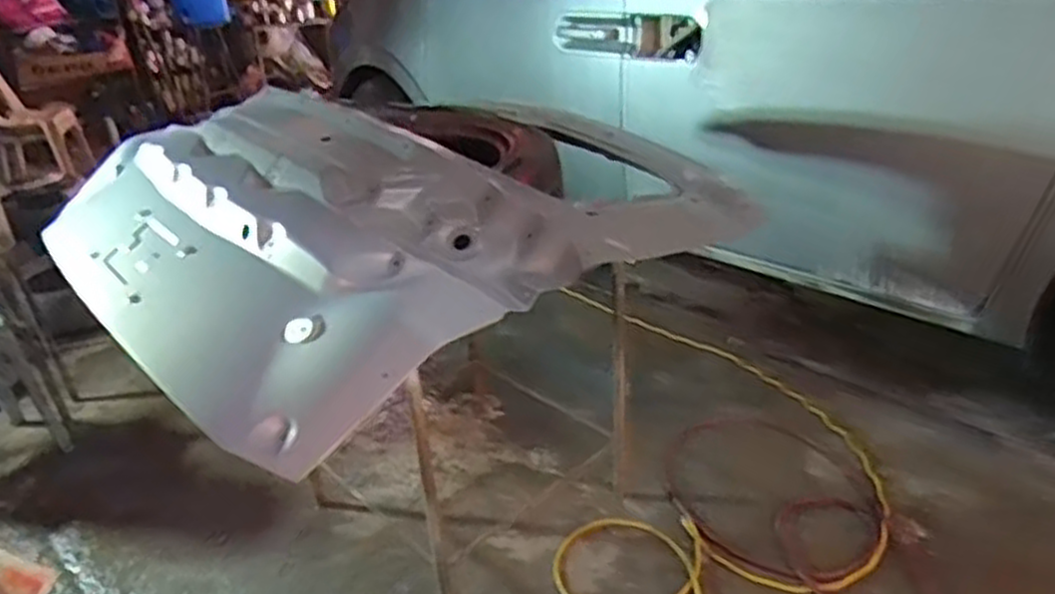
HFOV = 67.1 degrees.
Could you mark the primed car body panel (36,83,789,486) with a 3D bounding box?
[{"bbox_3d":[-0.420,-0.125,1.436,0.648,0.306,0.996,-18,27,-35],"label":"primed car body panel"}]

